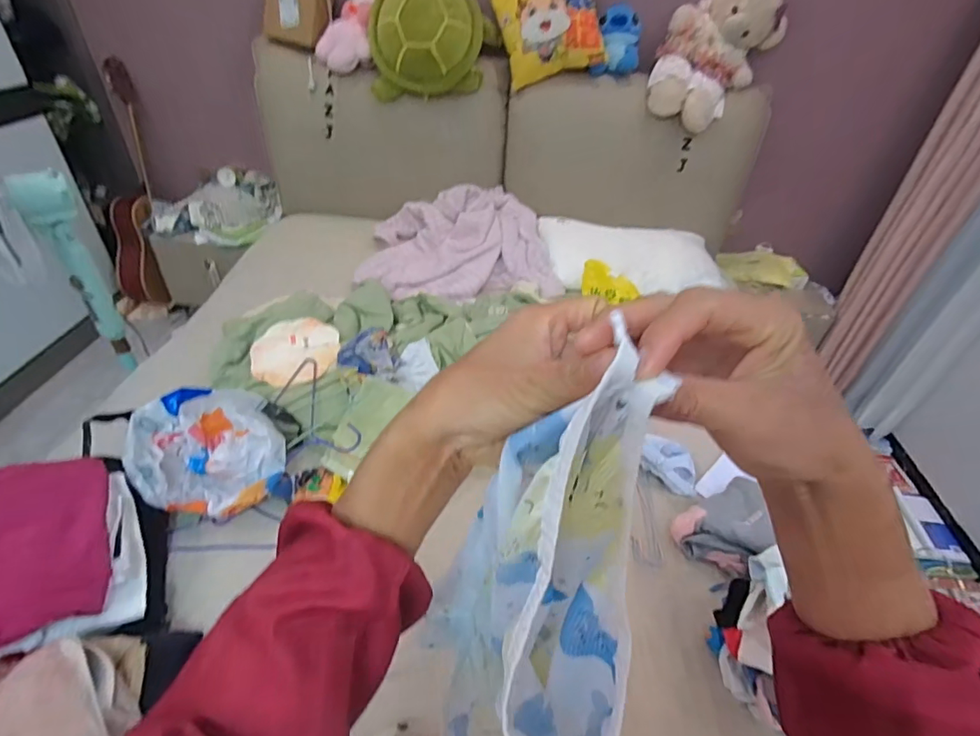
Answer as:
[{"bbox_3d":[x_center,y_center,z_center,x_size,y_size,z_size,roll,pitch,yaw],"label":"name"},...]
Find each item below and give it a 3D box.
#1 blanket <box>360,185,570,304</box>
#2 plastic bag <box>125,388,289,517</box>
[{"bbox_3d":[-0.110,-0.442,1.669,0.621,0.170,0.542,-1,41,-9],"label":"blanket"},{"bbox_3d":[-0.518,0.149,0.899,0.235,0.150,0.218,-19,46,-27],"label":"plastic bag"}]

